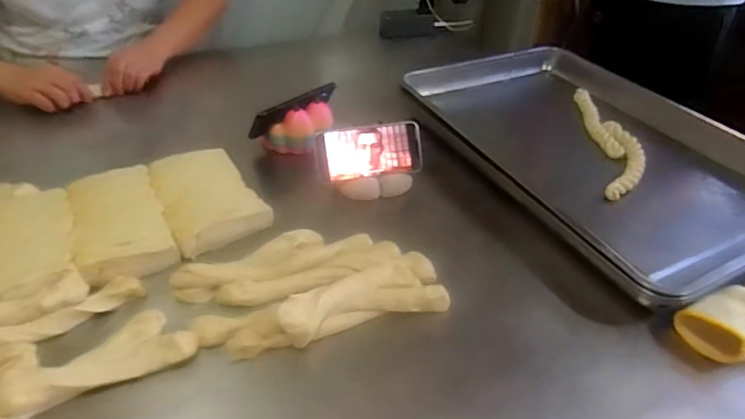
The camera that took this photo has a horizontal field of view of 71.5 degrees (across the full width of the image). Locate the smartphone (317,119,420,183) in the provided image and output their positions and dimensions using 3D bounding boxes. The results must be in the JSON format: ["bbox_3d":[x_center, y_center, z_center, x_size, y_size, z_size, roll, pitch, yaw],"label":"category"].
[{"bbox_3d":[-0.002,-0.083,0.733,0.150,0.071,0.009,-7,6,-16],"label":"smartphone"}]

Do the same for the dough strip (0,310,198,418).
[{"bbox_3d":[-0.267,0.136,0.485,0.183,0.037,0.072,-18,46,-24],"label":"dough strip"}]

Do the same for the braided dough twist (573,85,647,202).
[{"bbox_3d":[0.378,-0.113,0.824,0.069,0.032,0.321,7,40,5],"label":"braided dough twist"}]

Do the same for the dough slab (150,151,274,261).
[{"bbox_3d":[-0.228,-0.023,0.693,0.118,0.026,0.178,-23,46,-27],"label":"dough slab"}]

